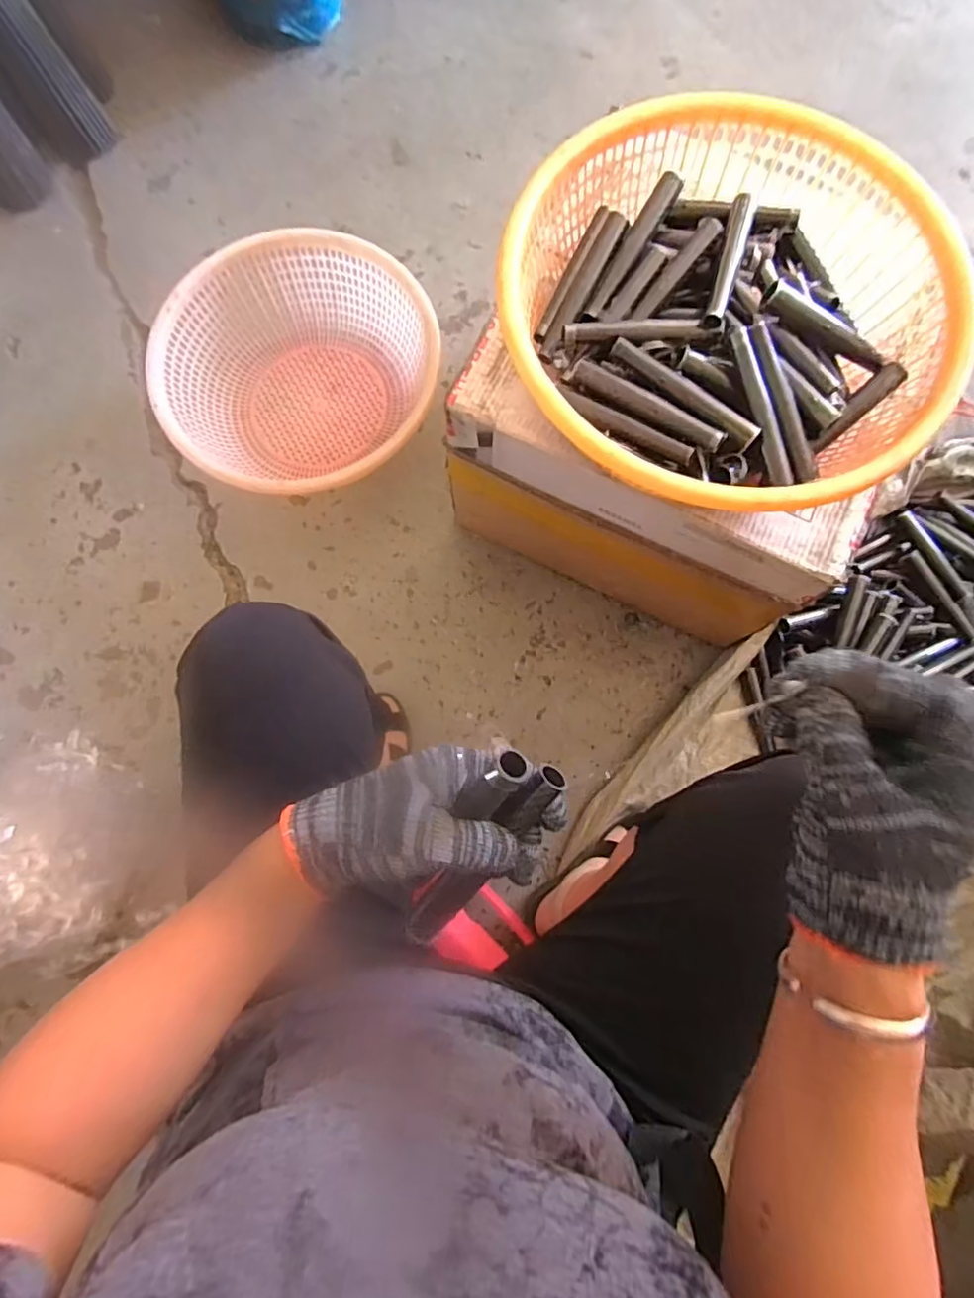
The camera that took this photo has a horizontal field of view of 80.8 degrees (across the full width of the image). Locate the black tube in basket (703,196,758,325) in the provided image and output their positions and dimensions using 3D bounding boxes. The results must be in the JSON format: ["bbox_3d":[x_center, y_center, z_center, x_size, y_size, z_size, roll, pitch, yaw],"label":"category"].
[{"bbox_3d":[0.227,-0.366,0.529,0.021,0.015,0.155,18,81,3],"label":"black tube in basket"}]

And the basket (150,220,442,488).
[{"bbox_3d":[-0.272,-0.409,0.860,0.391,0.118,0.387,0,80,0],"label":"basket"}]

